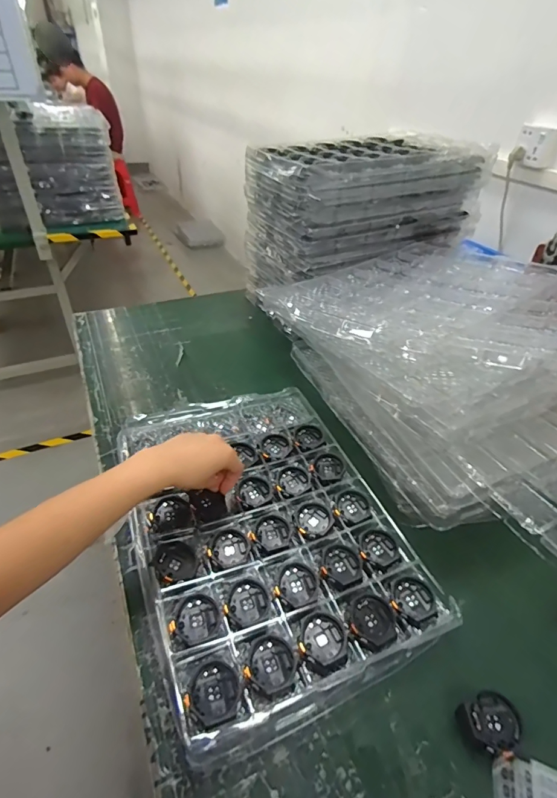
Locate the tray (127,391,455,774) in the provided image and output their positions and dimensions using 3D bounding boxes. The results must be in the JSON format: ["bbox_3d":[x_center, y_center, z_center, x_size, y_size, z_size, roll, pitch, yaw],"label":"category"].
[{"bbox_3d":[-0.029,0.155,0.551,0.313,0.039,0.436,-12,41,-20],"label":"tray"}]

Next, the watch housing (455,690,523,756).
[{"bbox_3d":[0.200,0.306,0.391,0.045,0.026,0.042,-14,42,-22],"label":"watch housing"}]

